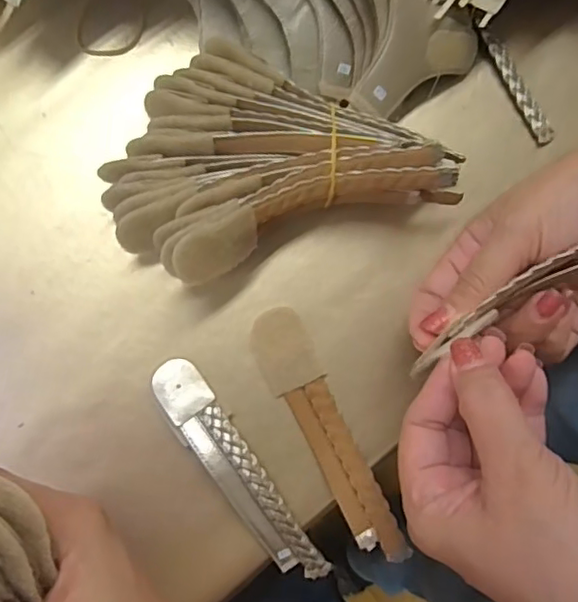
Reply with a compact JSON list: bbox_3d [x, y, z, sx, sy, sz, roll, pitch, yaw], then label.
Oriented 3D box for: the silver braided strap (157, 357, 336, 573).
[{"bbox_3d":[-0.028,0.098,0.329,0.026,0.017,0.149,-35,93,-6],"label":"silver braided strap"}]

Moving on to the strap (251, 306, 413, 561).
[{"bbox_3d":[0.020,0.073,0.327,0.031,0.037,0.145,-26,92,-7],"label":"strap"}]

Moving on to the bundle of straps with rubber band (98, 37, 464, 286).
[{"bbox_3d":[-0.010,-0.059,0.316,0.158,0.059,0.120,26,86,-6],"label":"bundle of straps with rubber band"}]

